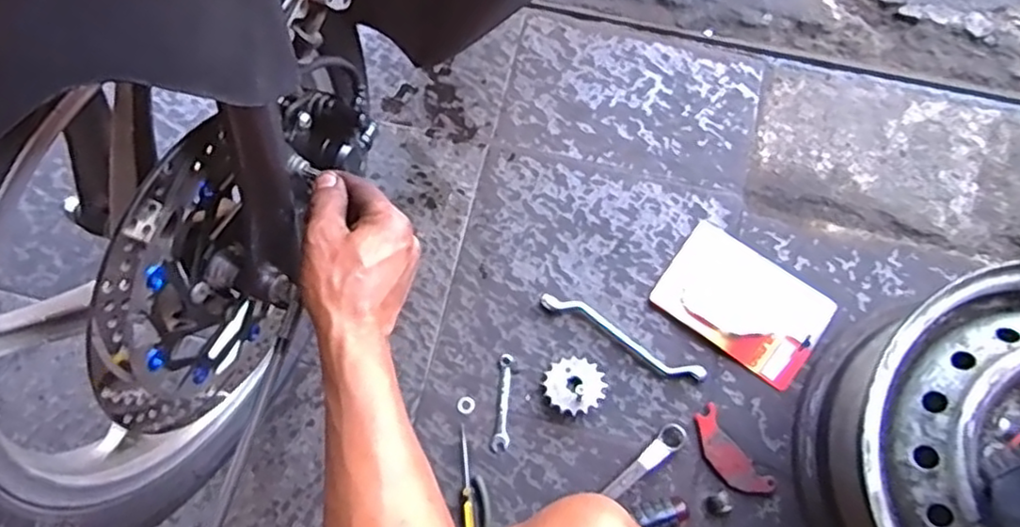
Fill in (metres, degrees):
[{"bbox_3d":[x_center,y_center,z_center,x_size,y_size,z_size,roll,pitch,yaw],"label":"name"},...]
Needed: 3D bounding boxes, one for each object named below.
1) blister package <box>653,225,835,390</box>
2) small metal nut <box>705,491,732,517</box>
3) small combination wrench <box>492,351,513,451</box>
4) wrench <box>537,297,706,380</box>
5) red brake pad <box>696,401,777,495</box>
[{"bbox_3d":[0.256,0.042,0.734,0.172,0.012,0.115,35,77,10],"label":"blister package"},{"bbox_3d":[0.212,0.245,0.680,0.024,0.015,0.021,-15,77,-2],"label":"small metal nut"},{"bbox_3d":[-0.007,0.148,0.717,0.017,0.007,0.100,3,77,3],"label":"small combination wrench"},{"bbox_3d":[0.120,0.078,0.716,0.188,0.018,0.024,29,76,8],"label":"wrench"},{"bbox_3d":[0.228,0.199,0.691,0.040,0.012,0.103,-37,78,-6],"label":"red brake pad"}]

